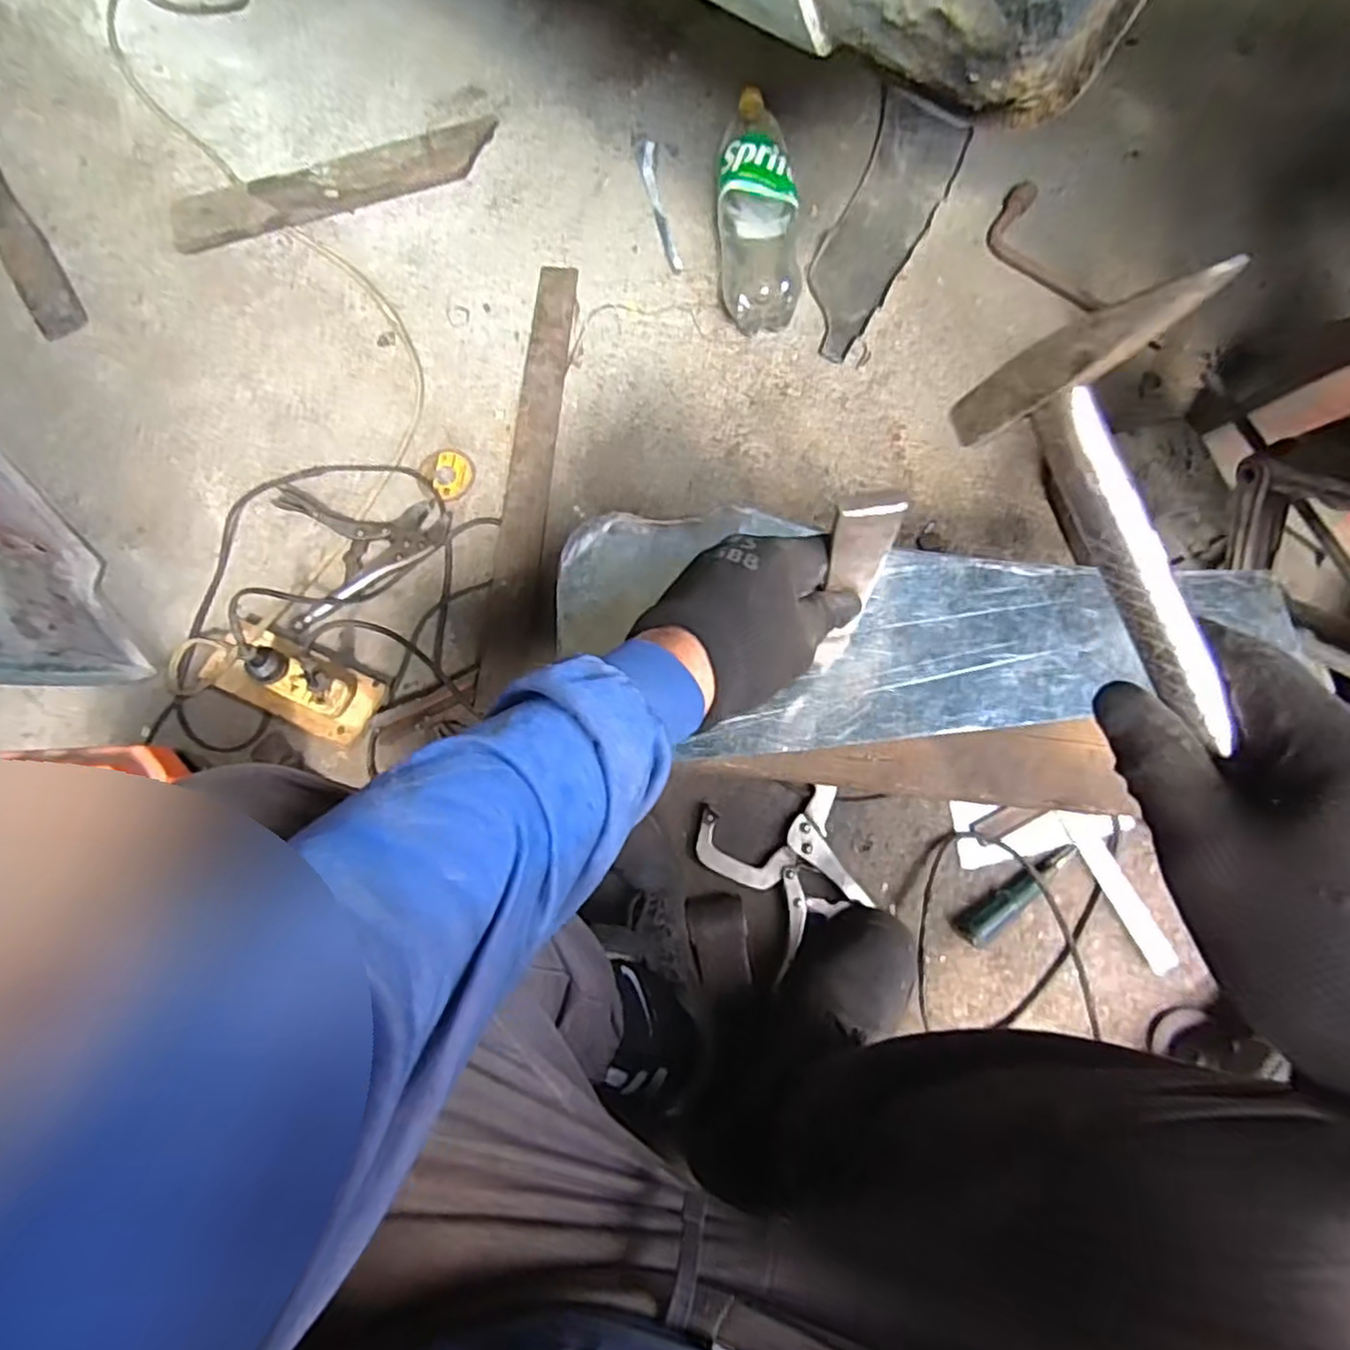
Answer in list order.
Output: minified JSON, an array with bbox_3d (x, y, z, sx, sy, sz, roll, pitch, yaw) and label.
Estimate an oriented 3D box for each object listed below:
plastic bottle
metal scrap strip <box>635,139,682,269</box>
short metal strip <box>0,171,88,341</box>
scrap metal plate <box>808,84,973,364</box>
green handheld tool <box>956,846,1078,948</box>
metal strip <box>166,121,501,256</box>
[{"bbox_3d":[0.106,-0.597,0.888,0.098,0.084,0.335,-1,76,0],"label":"plastic bottle"},{"bbox_3d":[-0.023,-0.637,0.936,0.027,0.007,0.218,-11,76,-2],"label":"metal scrap strip"},{"bbox_3d":[-0.907,-0.613,0.953,0.060,0.013,0.402,-30,79,-21],"label":"short metal strip"},{"bbox_3d":[0.277,-0.602,0.928,0.125,0.012,0.426,22,77,6],"label":"scrap metal plate"},{"bbox_3d":[0.356,0.225,0.729,0.145,0.026,0.030,-37,79,-8],"label":"green handheld tool"},{"bbox_3d":[-0.456,-0.670,0.944,0.437,0.031,0.076,-23,77,-5],"label":"metal strip"}]

